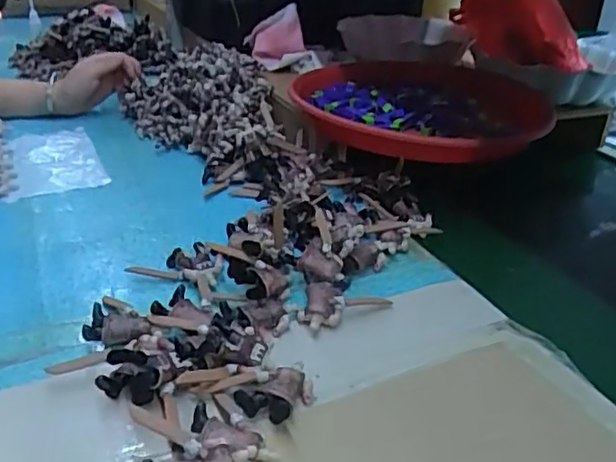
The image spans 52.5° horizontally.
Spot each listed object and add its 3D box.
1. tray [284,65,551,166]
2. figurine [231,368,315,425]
[{"bbox_3d":[0.136,-0.141,0.714,0.272,0.046,0.272,1,30,-1],"label":"tray"},{"bbox_3d":[-0.020,0.109,0.418,0.038,0.018,0.049,18,34,27],"label":"figurine"}]

